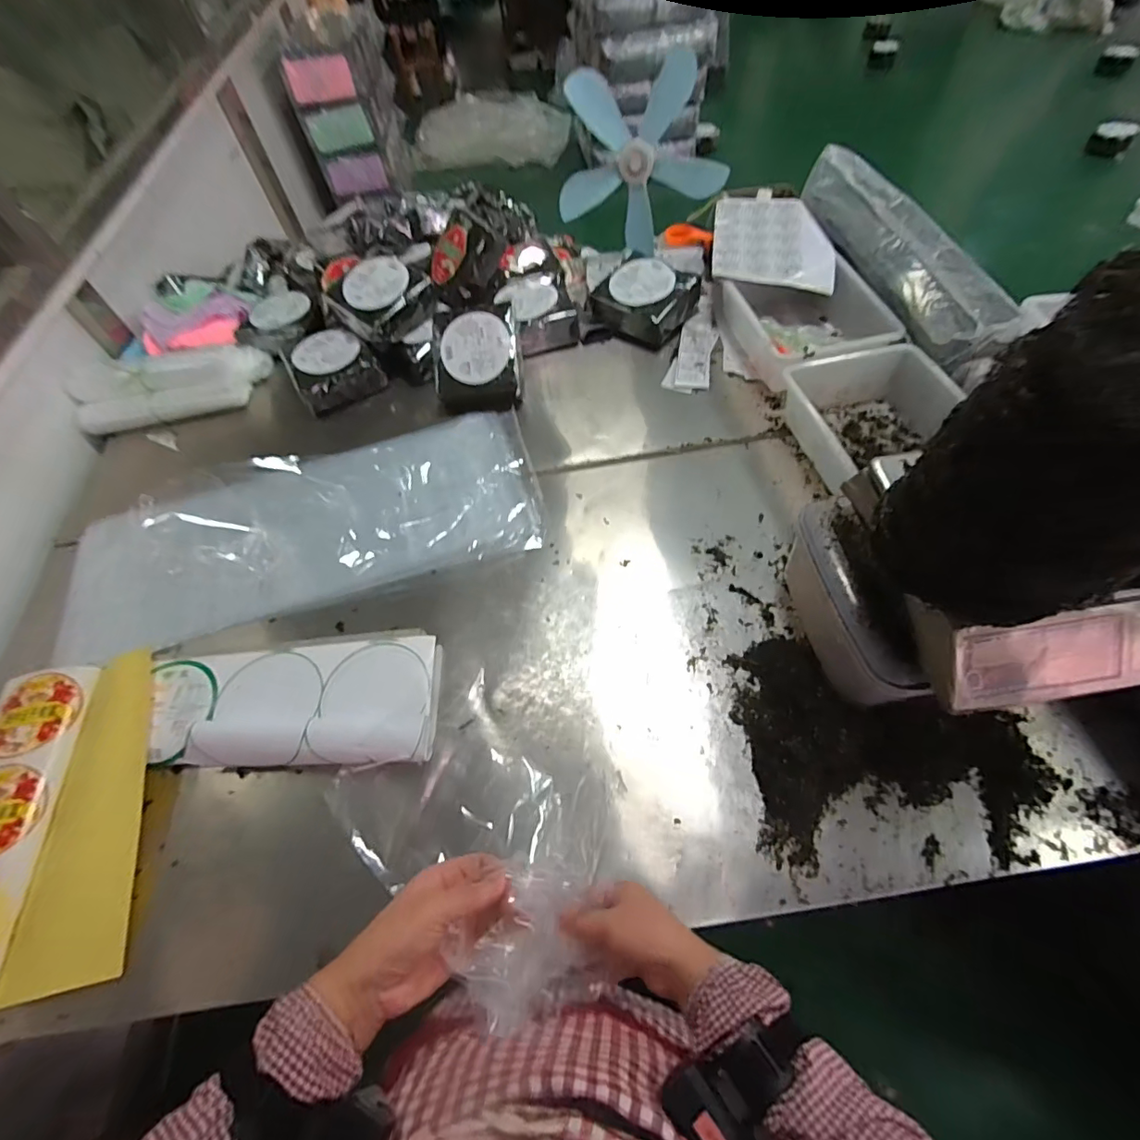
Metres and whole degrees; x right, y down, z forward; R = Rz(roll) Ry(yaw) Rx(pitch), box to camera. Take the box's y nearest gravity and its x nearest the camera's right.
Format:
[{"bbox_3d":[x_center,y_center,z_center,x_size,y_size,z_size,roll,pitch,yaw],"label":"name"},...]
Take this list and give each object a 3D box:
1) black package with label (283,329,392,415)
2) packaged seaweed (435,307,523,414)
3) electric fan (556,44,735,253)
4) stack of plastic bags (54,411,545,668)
[{"bbox_3d":[-0.580,-0.489,1.239,0.189,0.064,0.215,-36,62,-17],"label":"black package with label"},{"bbox_3d":[-0.206,-0.466,1.143,0.191,0.066,0.225,-6,92,9],"label":"packaged seaweed"},{"bbox_3d":[0.158,-0.953,1.232,0.385,0.324,0.122,-9,36,30],"label":"electric fan"},{"bbox_3d":[-0.506,-0.093,0.986,0.874,0.055,0.368,-17,58,-6],"label":"stack of plastic bags"}]

